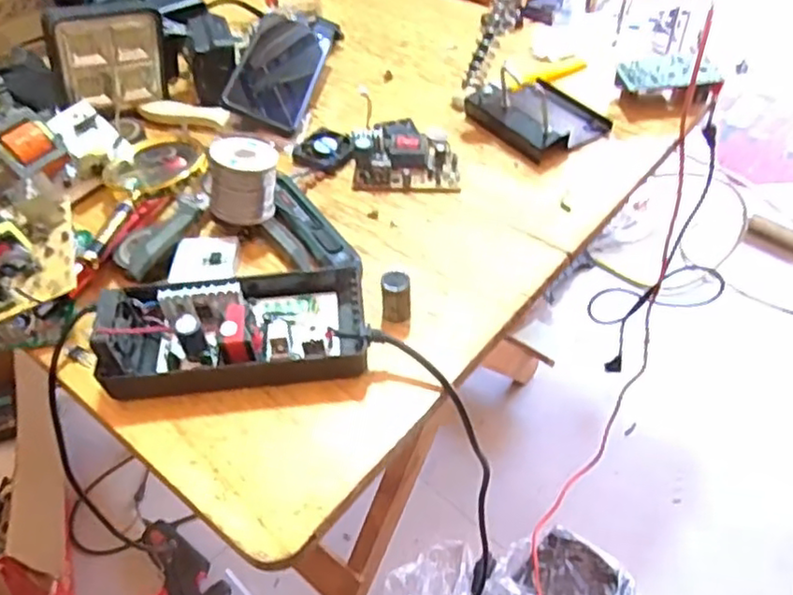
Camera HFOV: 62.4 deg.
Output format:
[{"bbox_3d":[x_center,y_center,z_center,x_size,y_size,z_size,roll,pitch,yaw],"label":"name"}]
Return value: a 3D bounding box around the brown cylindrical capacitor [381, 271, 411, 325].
[{"bbox_3d":[0.000,0.000,0.483,0.021,0.036,0.021,-1,48,2],"label":"brown cylindrical capacitor"}]

